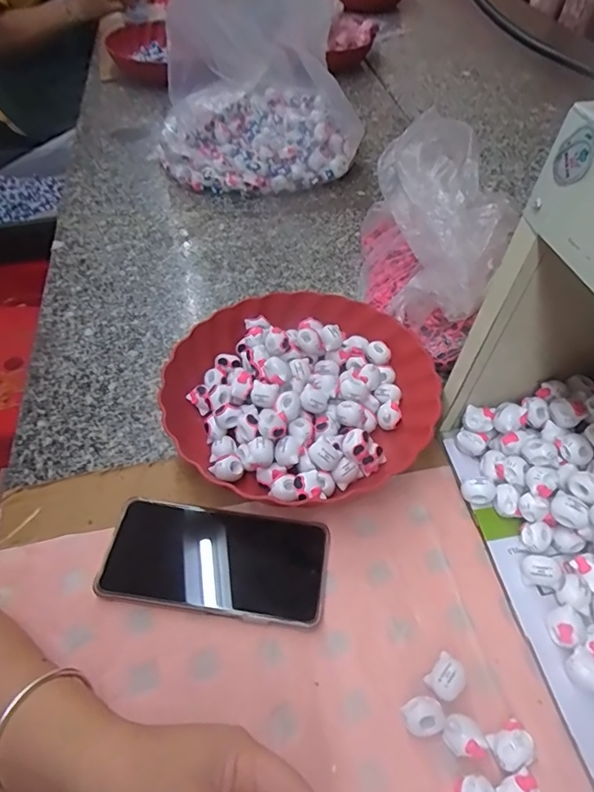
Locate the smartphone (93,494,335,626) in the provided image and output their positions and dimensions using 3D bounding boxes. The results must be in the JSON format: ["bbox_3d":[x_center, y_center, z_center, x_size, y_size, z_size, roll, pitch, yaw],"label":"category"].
[{"bbox_3d":[-0.061,0.124,0.364,0.164,0.015,0.078,5,53,4],"label":"smartphone"}]

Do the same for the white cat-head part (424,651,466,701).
[{"bbox_3d":[0.099,0.186,0.316,0.020,0.018,0.023,36,61,24],"label":"white cat-head part"}]

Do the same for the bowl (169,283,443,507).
[{"bbox_3d":[0.002,-0.013,0.453,0.242,0.054,0.231,0,52,0],"label":"bowl"}]

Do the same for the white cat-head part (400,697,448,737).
[{"bbox_3d":[0.079,0.203,0.304,0.025,0.017,0.020,-10,53,-8],"label":"white cat-head part"}]

